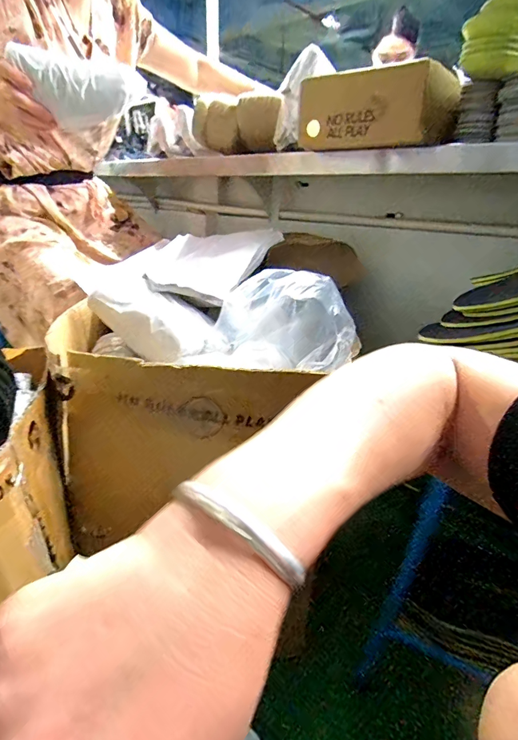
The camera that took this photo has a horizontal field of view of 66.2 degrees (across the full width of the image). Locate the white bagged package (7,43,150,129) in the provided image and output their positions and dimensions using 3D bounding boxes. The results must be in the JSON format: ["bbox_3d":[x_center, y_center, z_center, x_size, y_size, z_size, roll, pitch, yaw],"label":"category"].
[{"bbox_3d":[-0.270,-0.435,0.614,0.178,0.090,0.040,-5,26,-15],"label":"white bagged package"}]

